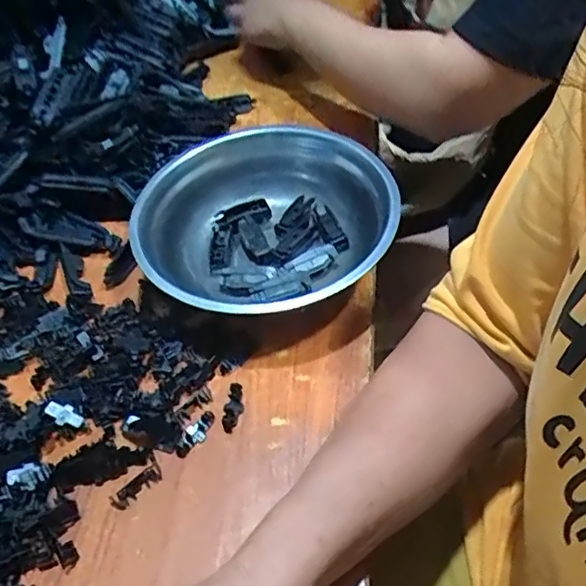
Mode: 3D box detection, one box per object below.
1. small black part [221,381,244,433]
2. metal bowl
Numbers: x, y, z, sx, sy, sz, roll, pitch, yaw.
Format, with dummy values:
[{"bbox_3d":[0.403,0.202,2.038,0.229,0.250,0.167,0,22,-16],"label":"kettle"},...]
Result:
[{"bbox_3d":[-0.042,0.078,0.400,0.013,0.008,0.035,-4,51,3],"label":"small black part"},{"bbox_3d":[-0.023,-0.050,0.467,0.198,0.057,0.194,-3,51,4],"label":"metal bowl"}]

